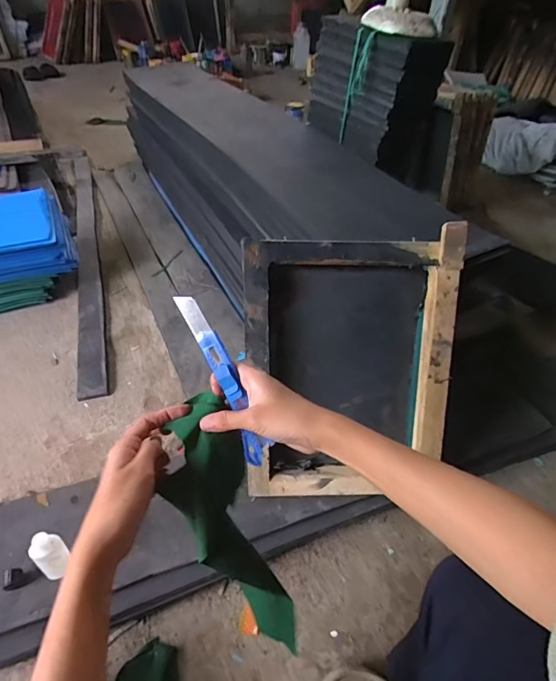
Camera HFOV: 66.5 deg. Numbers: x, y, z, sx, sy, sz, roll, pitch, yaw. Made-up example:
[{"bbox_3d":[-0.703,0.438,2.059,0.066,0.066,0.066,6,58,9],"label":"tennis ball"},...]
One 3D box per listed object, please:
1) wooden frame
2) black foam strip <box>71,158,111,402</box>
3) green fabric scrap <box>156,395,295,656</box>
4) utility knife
[{"bbox_3d":[0.109,0.038,0.659,0.321,0.416,0.052,-1,14,-2],"label":"wooden frame"},{"bbox_3d":[-0.606,-0.307,1.337,0.067,0.028,1.259,-11,46,-16],"label":"black foam strip"},{"bbox_3d":[-0.046,0.201,0.431,0.077,0.293,0.033,-28,20,-30],"label":"green fabric scrap"},{"bbox_3d":[-0.049,0.035,0.395,0.020,0.019,0.169,-24,90,-27],"label":"utility knife"}]

